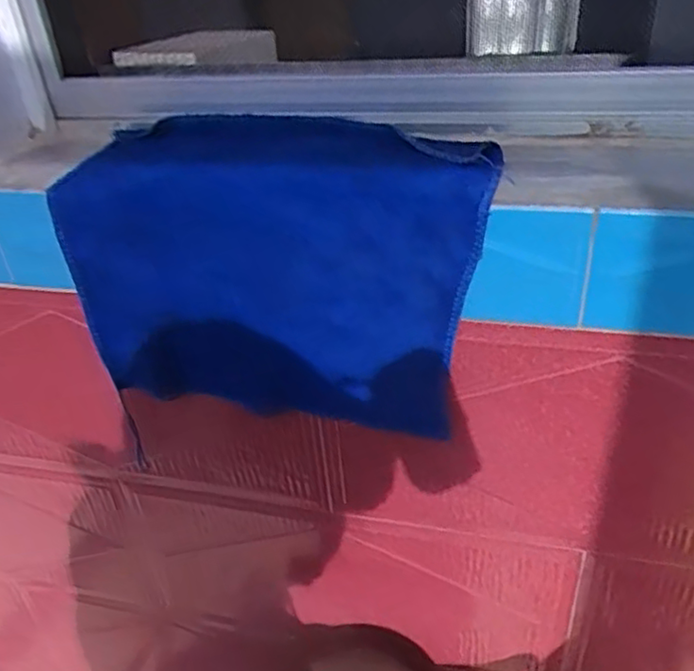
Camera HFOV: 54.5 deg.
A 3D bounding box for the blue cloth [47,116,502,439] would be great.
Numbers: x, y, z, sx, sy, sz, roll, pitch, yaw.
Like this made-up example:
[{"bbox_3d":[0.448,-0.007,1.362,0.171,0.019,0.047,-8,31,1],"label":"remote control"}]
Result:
[{"bbox_3d":[-0.043,-0.049,0.493,0.275,0.175,0.129,2,35,11],"label":"blue cloth"}]

